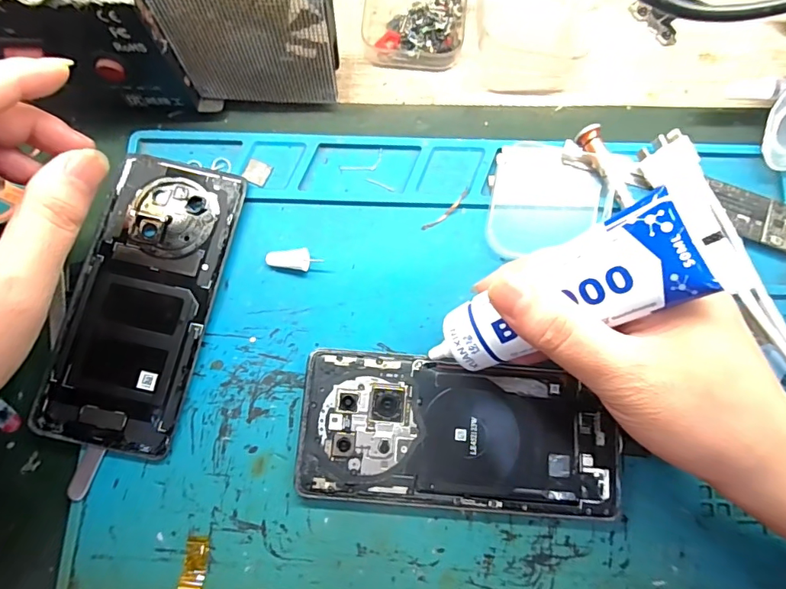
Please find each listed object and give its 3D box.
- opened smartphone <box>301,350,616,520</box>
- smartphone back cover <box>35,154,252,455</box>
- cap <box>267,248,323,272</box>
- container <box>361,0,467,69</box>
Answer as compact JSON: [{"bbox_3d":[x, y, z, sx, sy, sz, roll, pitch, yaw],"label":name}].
[{"bbox_3d":[0.033,0.070,0.237,0.154,0.008,0.072,5,79,2],"label":"opened smartphone"},{"bbox_3d":[-0.132,0.002,0.252,0.070,0.010,0.155,12,79,3],"label":"smartphone back cover"},{"bbox_3d":[-0.054,-0.019,0.257,0.029,0.008,0.012,0,78,1],"label":"cap"},{"bbox_3d":[0.013,-0.173,0.289,0.062,0.014,0.063,6,79,2],"label":"container"}]

